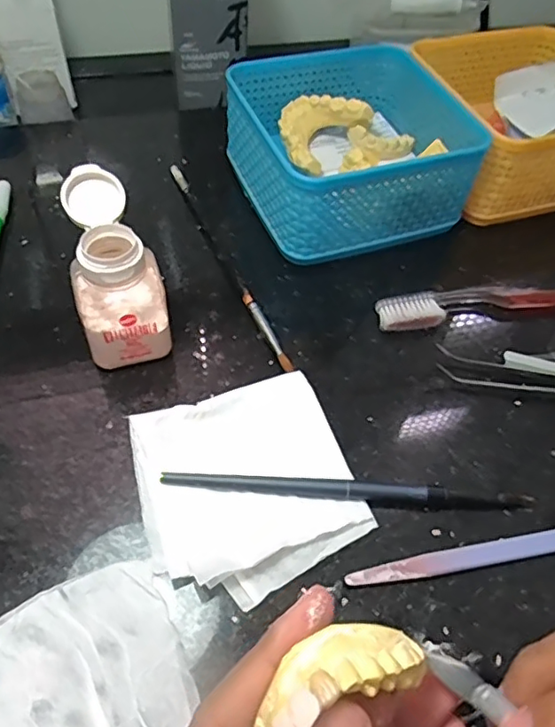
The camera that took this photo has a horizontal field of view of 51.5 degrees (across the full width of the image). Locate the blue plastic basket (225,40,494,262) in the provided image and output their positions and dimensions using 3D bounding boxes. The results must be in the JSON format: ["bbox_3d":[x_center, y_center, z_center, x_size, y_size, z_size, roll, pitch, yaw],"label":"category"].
[{"bbox_3d":[0.046,-0.141,0.374,0.131,0.062,0.129,-16,56,-15],"label":"blue plastic basket"}]

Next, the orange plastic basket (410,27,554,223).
[{"bbox_3d":[0.168,-0.174,0.404,0.127,0.058,0.135,-13,56,-14],"label":"orange plastic basket"}]

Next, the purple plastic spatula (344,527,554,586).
[{"bbox_3d":[0.097,0.082,0.253,0.136,0.004,0.010,-7,55,-9],"label":"purple plastic spatula"}]

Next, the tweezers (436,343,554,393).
[{"bbox_3d":[0.157,0.008,0.308,0.140,0.009,0.021,8,54,2],"label":"tweezers"}]

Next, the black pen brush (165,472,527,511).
[{"bbox_3d":[0.033,0.057,0.262,0.165,0.006,0.010,5,53,-1],"label":"black pen brush"}]

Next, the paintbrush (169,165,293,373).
[{"bbox_3d":[-0.033,-0.067,0.349,0.007,0.008,0.186,-19,57,-17],"label":"paintbrush"}]

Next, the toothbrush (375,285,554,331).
[{"bbox_3d":[0.149,-0.038,0.341,0.186,0.012,0.023,-6,54,-9],"label":"toothbrush"}]

